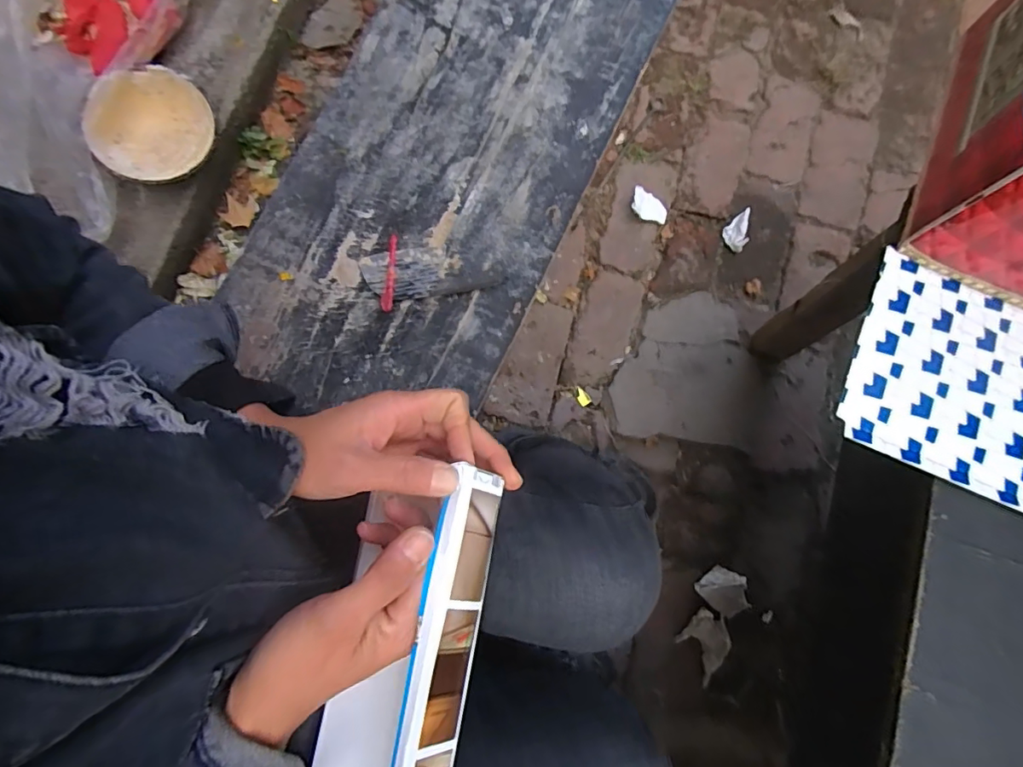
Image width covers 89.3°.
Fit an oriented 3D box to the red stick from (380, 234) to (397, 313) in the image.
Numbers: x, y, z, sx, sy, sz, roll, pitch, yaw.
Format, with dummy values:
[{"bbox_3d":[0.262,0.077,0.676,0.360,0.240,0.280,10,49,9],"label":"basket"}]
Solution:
[{"bbox_3d":[-0.208,-0.189,0.879,0.019,0.005,0.138,2,77,0],"label":"red stick"}]

